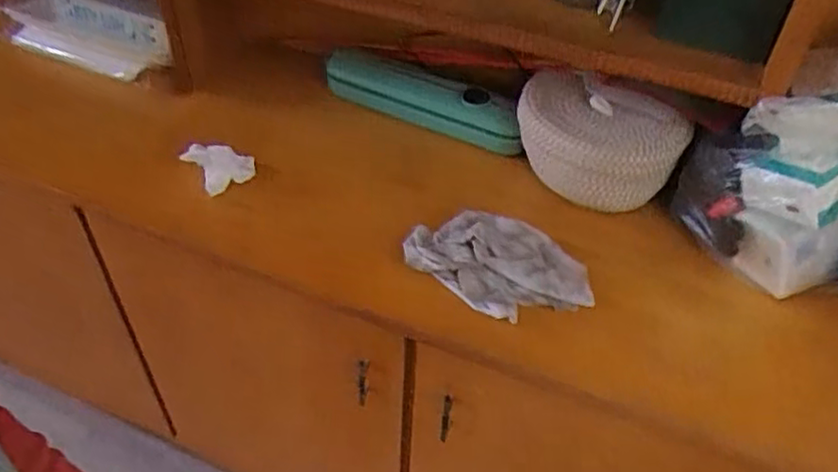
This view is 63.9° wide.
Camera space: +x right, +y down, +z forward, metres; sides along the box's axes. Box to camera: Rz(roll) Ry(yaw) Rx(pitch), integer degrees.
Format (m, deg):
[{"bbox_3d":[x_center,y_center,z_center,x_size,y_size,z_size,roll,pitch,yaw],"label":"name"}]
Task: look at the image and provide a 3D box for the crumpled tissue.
[{"bbox_3d":[-0.256,-0.093,0.871,0.077,0.050,0.075,-23,51,-25],"label":"crumpled tissue"}]

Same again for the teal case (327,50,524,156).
[{"bbox_3d":[0.009,-0.196,0.957,0.316,0.070,0.059,25,48,20],"label":"teal case"}]

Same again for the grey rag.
[{"bbox_3d":[0.091,0.026,0.760,0.211,0.045,0.128,22,47,18],"label":"grey rag"}]

